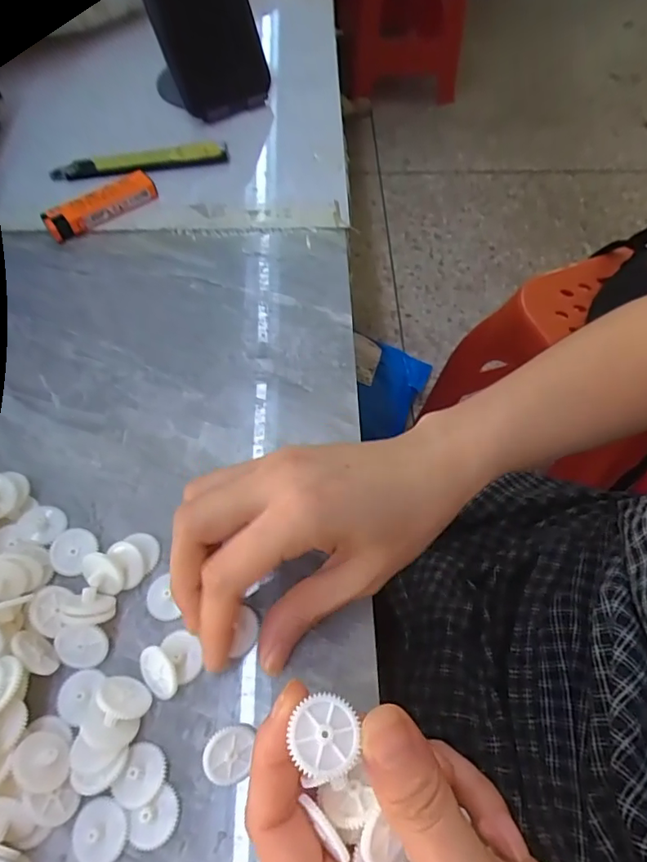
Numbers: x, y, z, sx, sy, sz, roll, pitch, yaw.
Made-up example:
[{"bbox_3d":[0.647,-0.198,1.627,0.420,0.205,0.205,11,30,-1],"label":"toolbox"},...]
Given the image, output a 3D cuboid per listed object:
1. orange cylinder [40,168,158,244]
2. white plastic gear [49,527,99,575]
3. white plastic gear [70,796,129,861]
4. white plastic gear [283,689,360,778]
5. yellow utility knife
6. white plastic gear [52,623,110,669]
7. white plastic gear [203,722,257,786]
[{"bbox_3d":[-0.159,-0.161,0.363,0.080,0.016,0.022,-35,66,-18],"label":"orange cylinder"},{"bbox_3d":[-0.121,0.058,0.245,0.020,0.007,0.022,0,60,0],"label":"white plastic gear"},{"bbox_3d":[-0.086,0.154,0.193,0.021,0.004,0.021,0,60,0],"label":"white plastic gear"},{"bbox_3d":[0.001,0.090,0.150,0.019,0.005,0.021,6,61,4],"label":"white plastic gear"},{"bbox_3d":[-0.140,-0.207,0.388,0.128,0.012,0.021,-11,61,-6],"label":"yellow utility knife"},{"bbox_3d":[-0.107,0.094,0.222,0.022,0.004,0.021,4,105,-5],"label":"white plastic gear"},{"bbox_3d":[-0.039,0.130,0.206,0.018,0.007,0.022,12,78,-13],"label":"white plastic gear"}]

